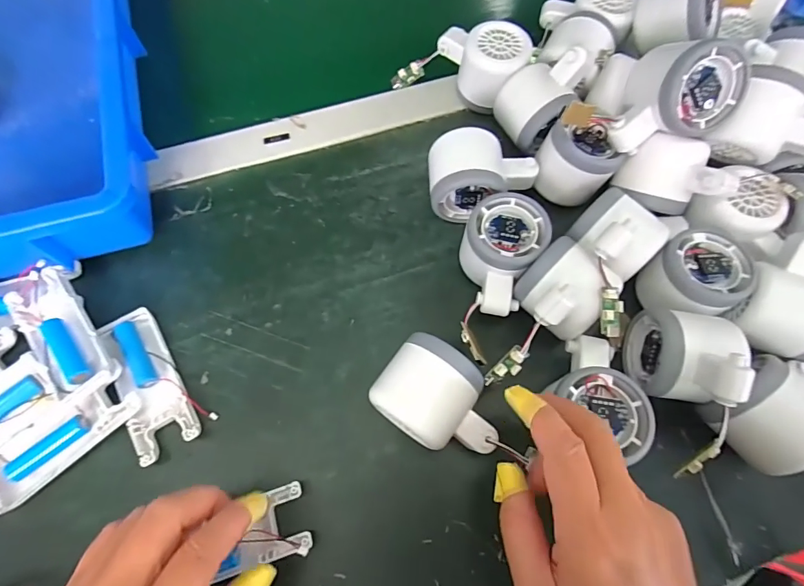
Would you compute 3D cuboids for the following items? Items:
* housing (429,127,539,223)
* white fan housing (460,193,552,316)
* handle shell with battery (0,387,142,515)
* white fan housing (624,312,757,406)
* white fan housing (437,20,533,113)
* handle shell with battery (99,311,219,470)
[{"bbox_3d":[0.065,-0.095,0.350,0.086,0.049,0.061,-4,69,-3],"label":"housing"},{"bbox_3d":[0.070,-0.027,0.320,0.055,0.044,0.082,22,70,7],"label":"white fan housing"},{"bbox_3d":[-0.224,0.095,0.282,0.101,0.016,0.035,-39,74,-15],"label":"handle shell with battery"},{"bbox_3d":[0.189,0.041,0.279,0.055,0.070,0.063,12,69,3],"label":"white fan housing"},{"bbox_3d":[0.071,-0.210,0.394,0.058,0.053,0.081,-42,75,-16],"label":"white fan housing"},{"bbox_3d":[-0.175,0.061,0.302,0.044,0.017,0.103,-30,72,-12],"label":"handle shell with battery"}]

